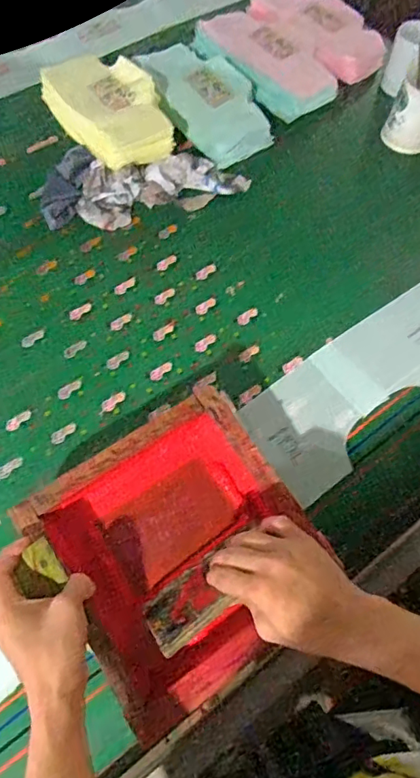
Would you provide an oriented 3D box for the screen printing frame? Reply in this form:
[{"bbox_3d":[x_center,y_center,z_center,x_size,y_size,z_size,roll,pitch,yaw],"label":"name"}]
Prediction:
[{"bbox_3d":[-0.026,0.162,0.518,0.248,0.064,0.255,-33,70,-16],"label":"screen printing frame"}]

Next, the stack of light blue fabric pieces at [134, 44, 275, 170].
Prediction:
[{"bbox_3d":[-0.010,-0.519,0.899,0.162,0.058,0.276,-26,68,-14],"label":"stack of light blue fabric pieces"}]

